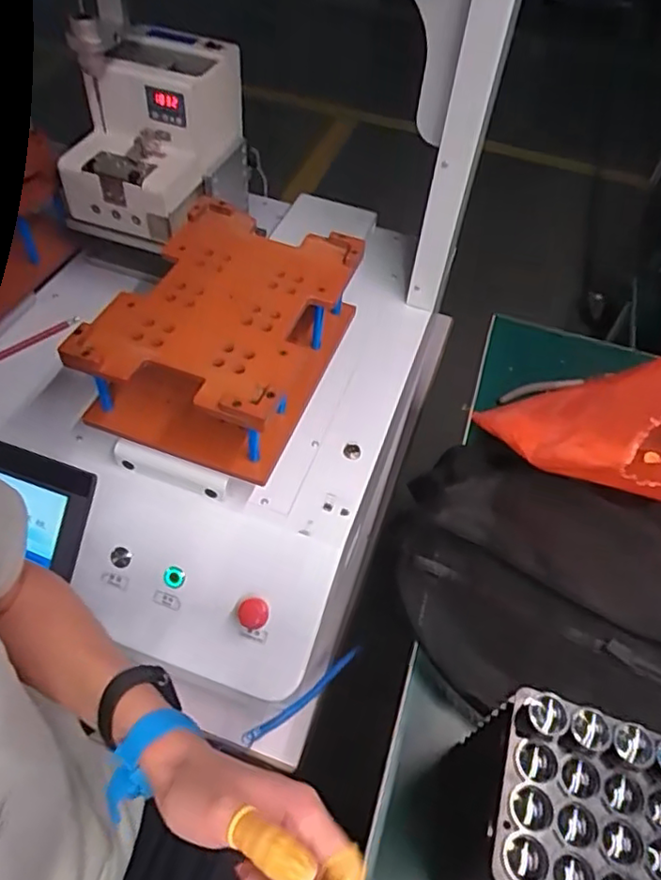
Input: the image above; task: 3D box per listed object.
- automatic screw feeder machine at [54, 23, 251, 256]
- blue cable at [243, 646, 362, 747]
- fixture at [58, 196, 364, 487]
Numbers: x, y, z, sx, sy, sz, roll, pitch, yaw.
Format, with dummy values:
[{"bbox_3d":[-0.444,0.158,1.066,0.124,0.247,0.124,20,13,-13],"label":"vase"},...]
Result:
[{"bbox_3d":[-0.200,-0.346,0.711,0.154,0.159,0.184,16,52,7],"label":"automatic screw feeder machine"},{"bbox_3d":[-0.027,0.266,0.638,0.145,0.004,0.015,-33,94,-18],"label":"blue cable"},{"bbox_3d":[-0.103,-0.110,0.629,0.186,0.101,0.265,19,53,9],"label":"fixture"}]

